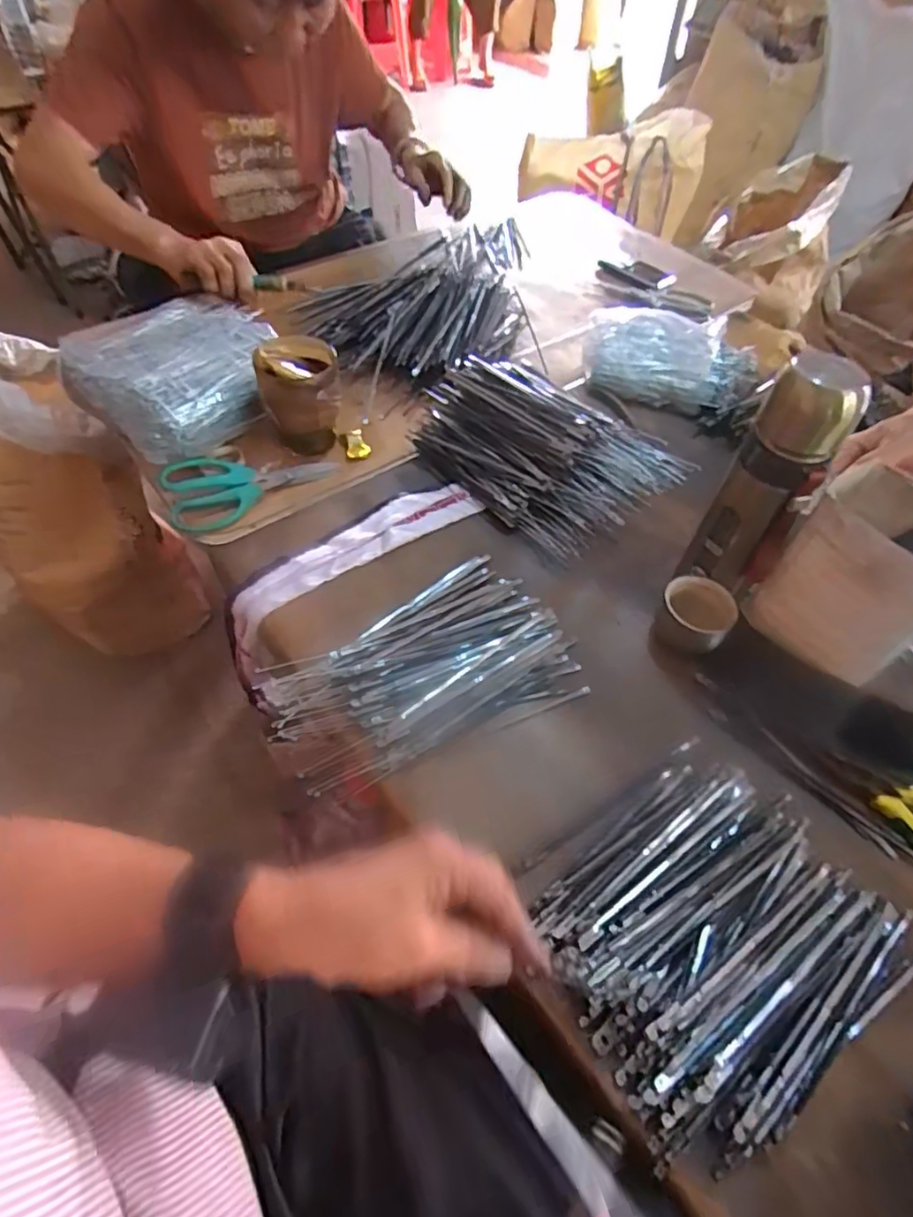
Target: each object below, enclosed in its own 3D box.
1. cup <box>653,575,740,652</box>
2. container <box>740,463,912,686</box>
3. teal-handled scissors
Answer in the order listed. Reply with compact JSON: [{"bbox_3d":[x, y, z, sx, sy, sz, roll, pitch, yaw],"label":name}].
[{"bbox_3d":[0.217,0.006,0.555,0.059,0.046,0.059,2,54,-2],"label":"cup"},{"bbox_3d":[0.337,-0.026,0.508,0.096,0.148,0.121,-23,59,-19],"label":"container"},{"bbox_3d":[-0.225,-0.143,0.664,0.178,0.023,0.086,-26,60,-20],"label":"teal-handled scissors"}]

